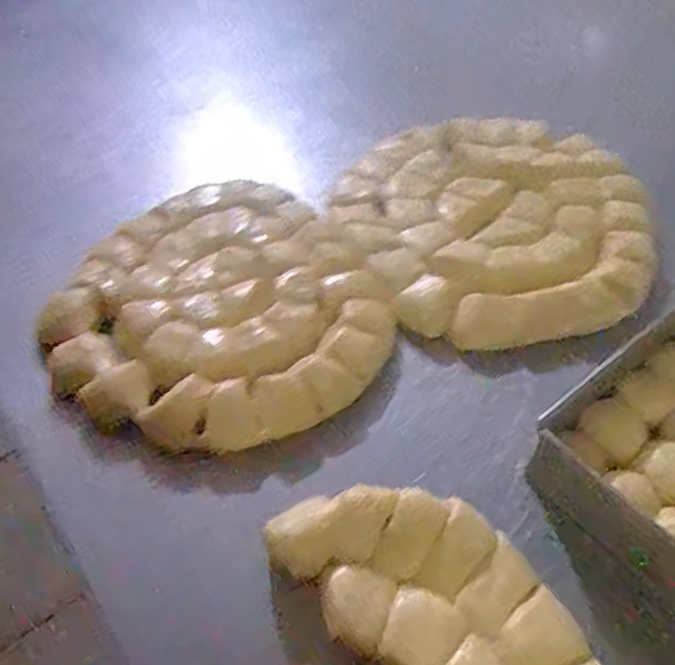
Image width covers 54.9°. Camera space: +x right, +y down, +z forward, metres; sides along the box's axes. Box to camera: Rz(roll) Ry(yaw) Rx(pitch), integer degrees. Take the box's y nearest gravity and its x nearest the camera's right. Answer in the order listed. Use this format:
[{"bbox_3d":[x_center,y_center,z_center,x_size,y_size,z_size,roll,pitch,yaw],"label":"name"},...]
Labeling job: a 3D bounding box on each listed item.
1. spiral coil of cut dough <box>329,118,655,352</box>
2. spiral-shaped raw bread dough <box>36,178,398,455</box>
[{"bbox_3d":[0.147,-0.107,0.606,0.270,0.035,0.277,-1,49,1],"label":"spiral coil of cut dough"},{"bbox_3d":[-0.108,-0.030,0.546,0.260,0.030,0.281,-1,49,1],"label":"spiral-shaped raw bread dough"}]

